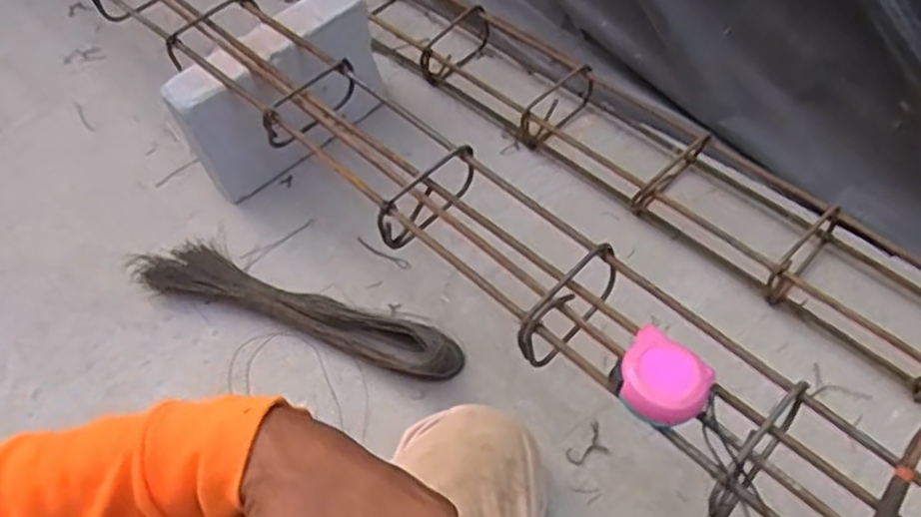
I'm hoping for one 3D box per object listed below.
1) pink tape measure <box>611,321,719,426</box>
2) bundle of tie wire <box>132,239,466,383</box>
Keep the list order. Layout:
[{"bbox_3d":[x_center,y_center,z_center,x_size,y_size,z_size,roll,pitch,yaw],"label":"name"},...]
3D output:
[{"bbox_3d":[0.179,0.108,0.633,0.077,0.032,0.070,34,66,24],"label":"pink tape measure"},{"bbox_3d":[-0.221,0.061,0.939,0.463,0.073,0.086,18,60,16],"label":"bundle of tie wire"}]

